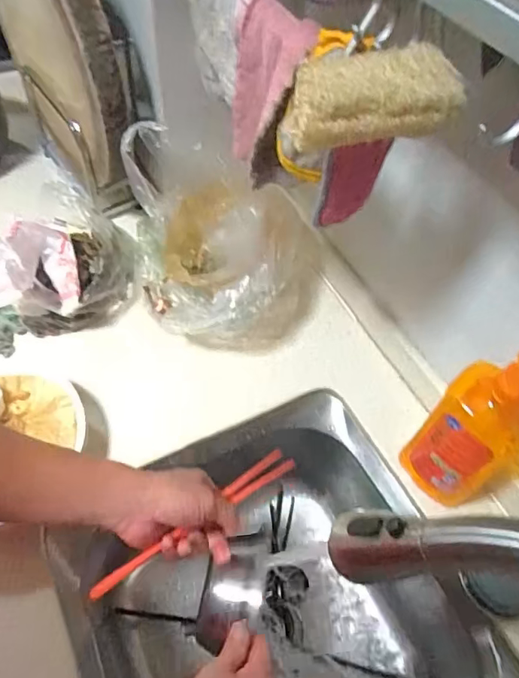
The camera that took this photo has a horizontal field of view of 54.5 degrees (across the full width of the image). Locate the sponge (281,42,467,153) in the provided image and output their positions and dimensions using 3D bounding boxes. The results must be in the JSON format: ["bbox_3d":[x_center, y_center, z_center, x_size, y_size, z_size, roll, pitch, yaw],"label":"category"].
[{"bbox_3d":[0.072,-0.155,0.327,0.101,0.052,0.040,-6,53,-8],"label":"sponge"}]

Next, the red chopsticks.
[{"bbox_3d":[-0.058,0.181,0.513,0.246,0.016,0.029,-27,58,-35],"label":"red chopsticks"}]

